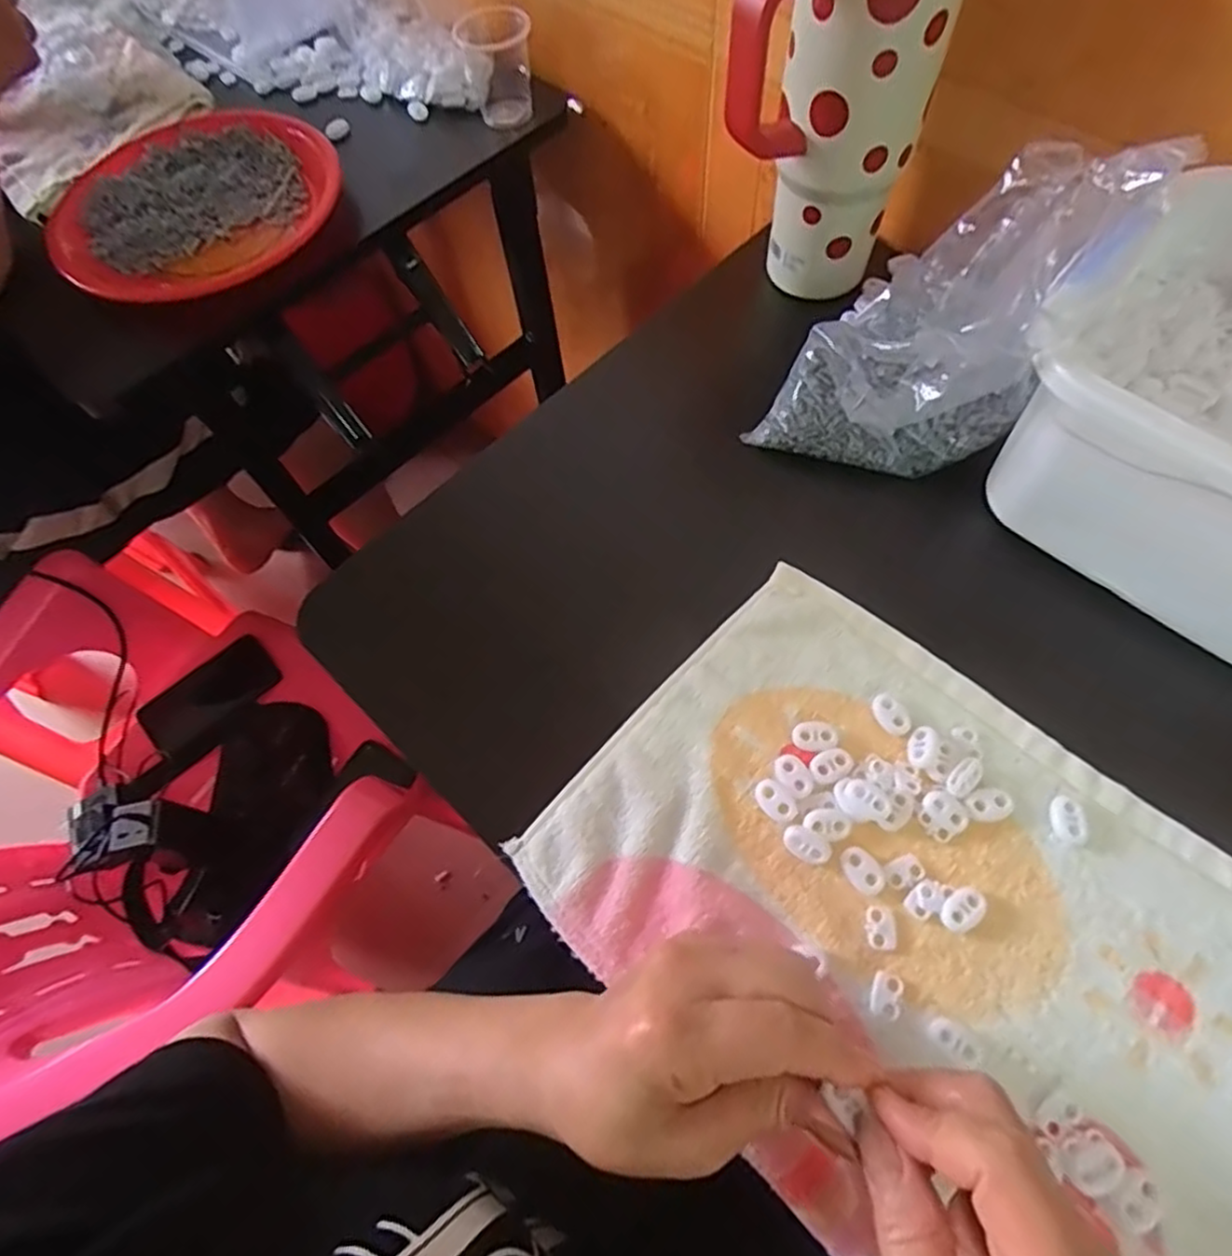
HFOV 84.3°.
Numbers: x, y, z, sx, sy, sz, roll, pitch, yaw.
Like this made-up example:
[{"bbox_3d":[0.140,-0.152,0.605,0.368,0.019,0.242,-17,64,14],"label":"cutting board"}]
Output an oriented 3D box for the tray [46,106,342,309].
[{"bbox_3d":[-0.352,-0.358,0.569,0.228,0.032,0.243,-31,67,-11],"label":"tray"}]

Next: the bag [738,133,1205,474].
[{"bbox_3d":[0.167,-0.164,0.367,0.135,0.142,0.107,26,69,15],"label":"bag"}]

